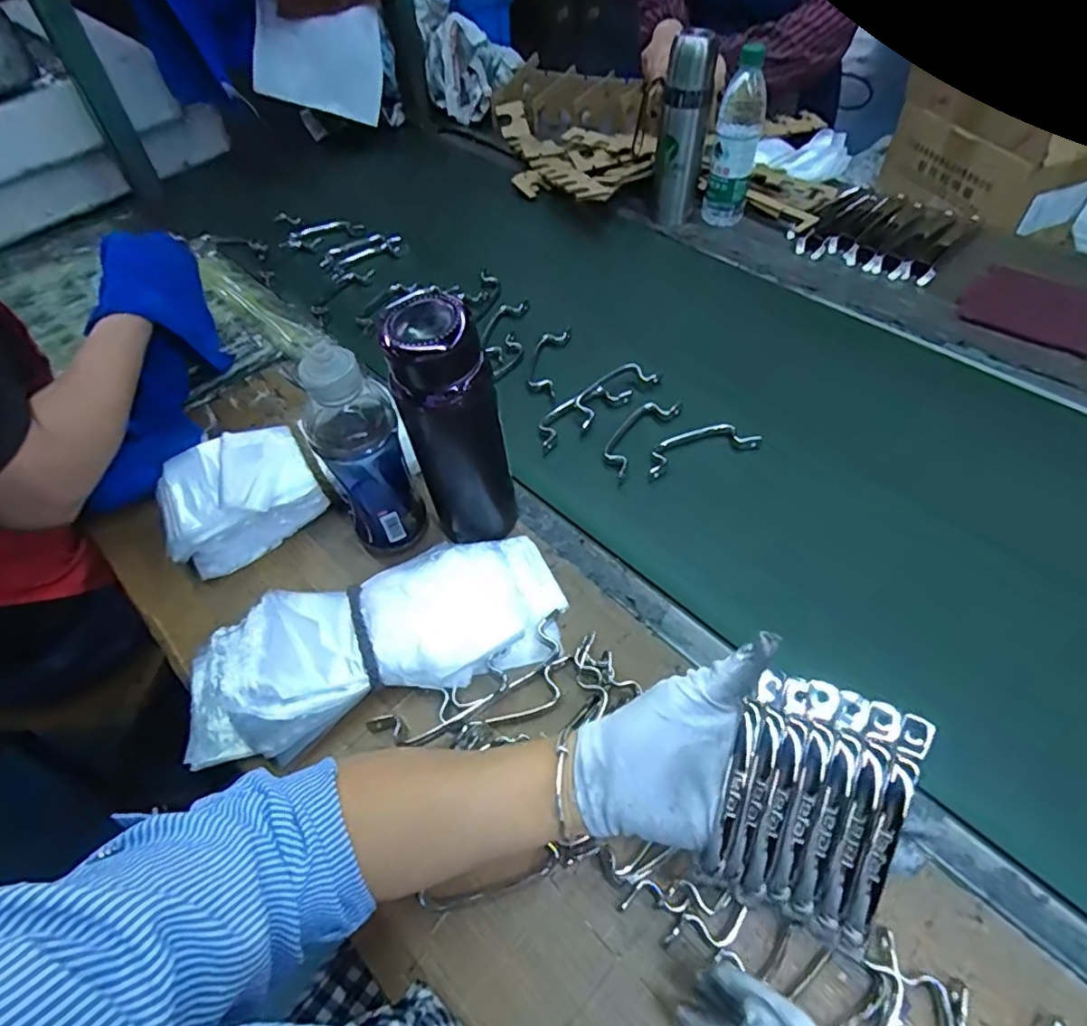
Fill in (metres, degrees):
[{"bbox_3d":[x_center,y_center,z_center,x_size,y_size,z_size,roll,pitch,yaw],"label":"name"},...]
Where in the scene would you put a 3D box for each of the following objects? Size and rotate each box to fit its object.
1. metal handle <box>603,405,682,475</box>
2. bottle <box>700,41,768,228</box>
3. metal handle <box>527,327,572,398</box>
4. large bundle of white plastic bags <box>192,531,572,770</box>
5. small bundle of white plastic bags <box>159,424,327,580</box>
[{"bbox_3d":[0.100,-0.085,0.654,0.045,0.017,0.116,31,61,24],"label":"metal handle"},{"bbox_3d":[0.282,-0.544,0.872,0.064,0.205,0.061,7,54,9],"label":"bottle"},{"bbox_3d":[0.005,-0.189,0.736,0.043,0.012,0.118,9,54,10],"label":"metal handle"},{"bbox_3d":[-0.139,0.106,0.500,0.324,0.055,0.121,-20,55,-11],"label":"large bundle of white plastic bags"},{"bbox_3d":[-0.301,-0.019,0.584,0.142,0.078,0.099,-29,57,-17],"label":"small bundle of white plastic bags"}]

